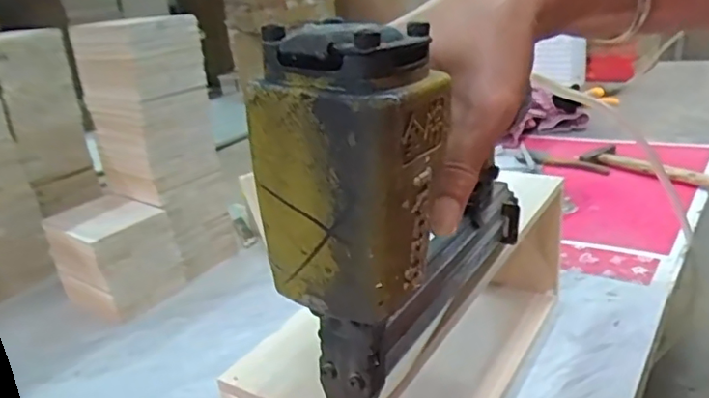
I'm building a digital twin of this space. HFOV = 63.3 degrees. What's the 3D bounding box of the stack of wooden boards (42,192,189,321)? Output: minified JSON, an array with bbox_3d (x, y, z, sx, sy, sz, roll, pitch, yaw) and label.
[{"bbox_3d":[-0.268,0.062,0.641,0.124,0.100,0.094,9,26,33],"label":"stack of wooden boards"}]

